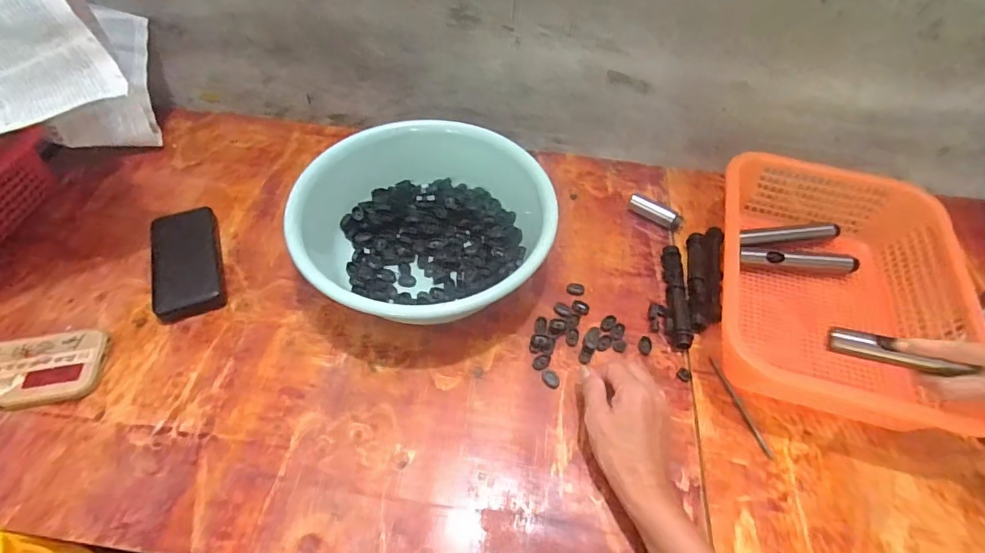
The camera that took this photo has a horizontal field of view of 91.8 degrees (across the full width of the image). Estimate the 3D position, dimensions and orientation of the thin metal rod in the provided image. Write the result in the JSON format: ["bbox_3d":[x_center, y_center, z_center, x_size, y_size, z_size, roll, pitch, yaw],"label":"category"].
[{"bbox_3d":[0.264,0.138,0.510,0.008,0.004,0.113,-12,56,-10],"label":"thin metal rod"}]

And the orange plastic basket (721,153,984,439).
[{"bbox_3d":[0.388,-0.001,0.561,0.244,0.091,0.326,15,56,8],"label":"orange plastic basket"}]

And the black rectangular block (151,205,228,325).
[{"bbox_3d":[-0.380,-0.022,0.593,0.071,0.021,0.167,-18,58,-14],"label":"black rectangular block"}]

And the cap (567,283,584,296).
[{"bbox_3d":[0.104,0.015,0.595,0.021,0.007,0.017,11,55,6],"label":"cap"}]

